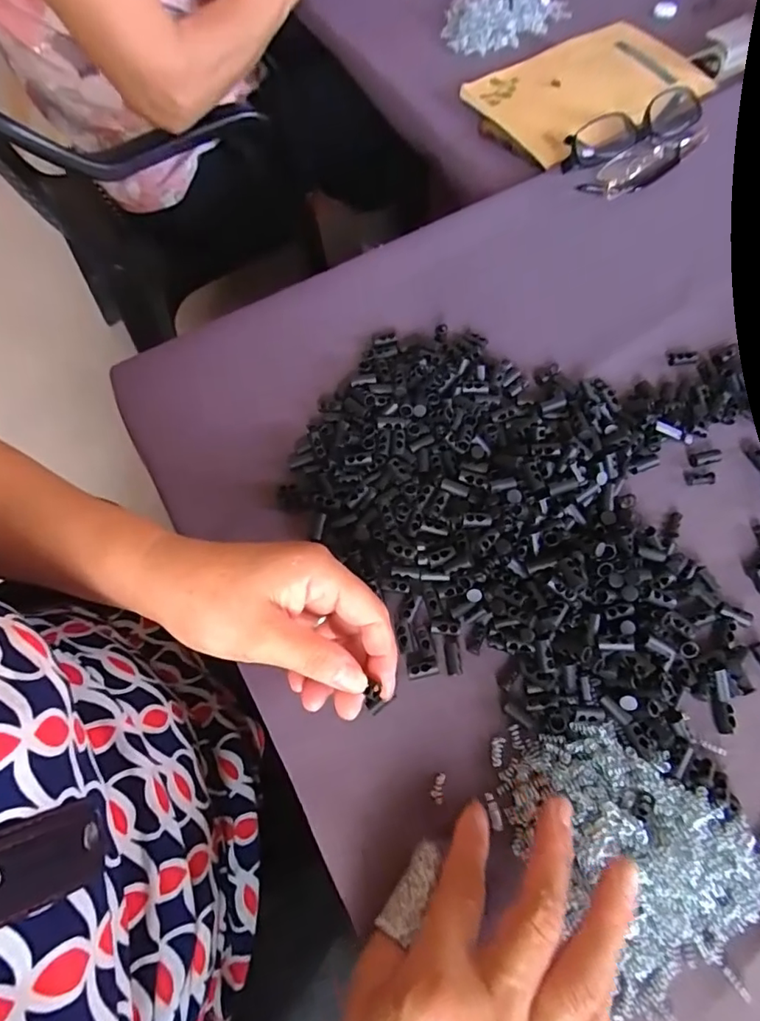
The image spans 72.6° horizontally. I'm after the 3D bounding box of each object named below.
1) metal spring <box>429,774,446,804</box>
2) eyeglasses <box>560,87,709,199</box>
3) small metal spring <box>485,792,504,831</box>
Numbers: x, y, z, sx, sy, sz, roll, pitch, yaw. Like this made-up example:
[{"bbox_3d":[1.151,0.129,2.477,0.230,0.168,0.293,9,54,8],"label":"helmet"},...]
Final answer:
[{"bbox_3d":[0.032,0.150,0.280,0.007,0.004,0.015,10,70,6],"label":"metal spring"},{"bbox_3d":[0.230,-0.320,0.447,0.153,0.031,0.066,-38,72,-11],"label":"eyeglasses"},{"bbox_3d":[0.061,0.161,0.275,0.006,0.004,0.019,-14,69,-3],"label":"small metal spring"}]

